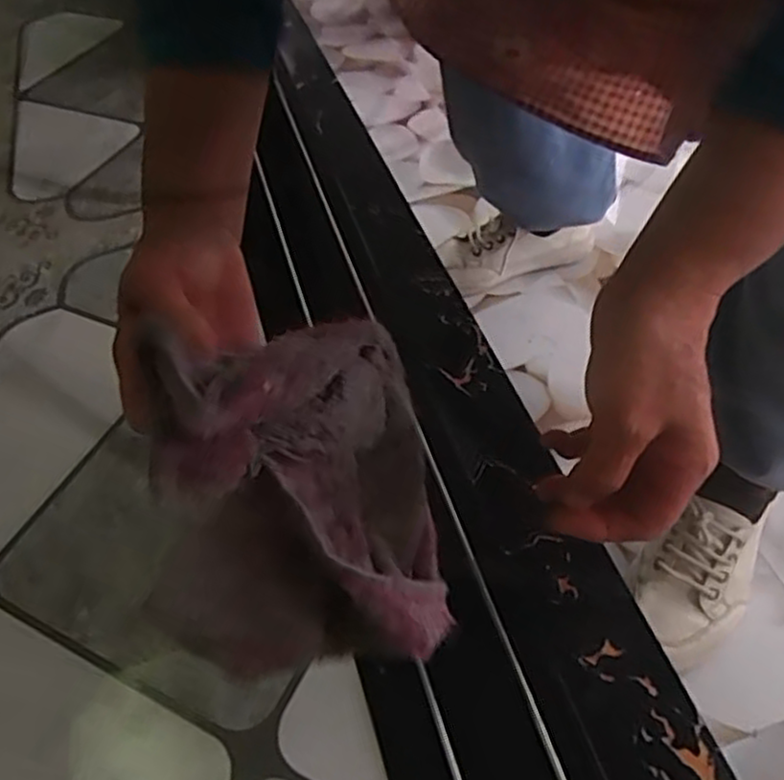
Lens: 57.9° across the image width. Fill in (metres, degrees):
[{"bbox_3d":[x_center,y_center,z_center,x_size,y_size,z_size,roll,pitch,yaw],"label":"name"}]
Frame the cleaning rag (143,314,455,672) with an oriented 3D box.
[{"bbox_3d":[-0.048,0.043,0.325,0.128,0.131,0.124,-8,52,-1],"label":"cleaning rag"}]

